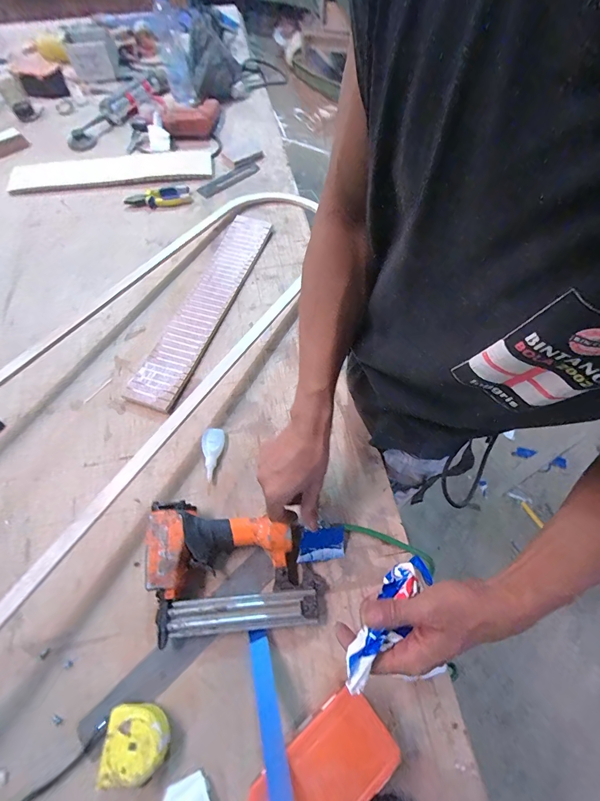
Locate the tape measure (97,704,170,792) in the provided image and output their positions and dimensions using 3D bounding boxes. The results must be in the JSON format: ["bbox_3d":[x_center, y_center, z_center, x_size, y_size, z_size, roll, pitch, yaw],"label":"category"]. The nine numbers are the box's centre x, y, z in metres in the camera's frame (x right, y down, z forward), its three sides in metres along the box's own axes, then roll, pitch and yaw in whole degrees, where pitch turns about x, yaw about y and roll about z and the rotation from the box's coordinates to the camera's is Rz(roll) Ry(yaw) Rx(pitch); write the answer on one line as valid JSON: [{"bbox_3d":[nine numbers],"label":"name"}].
[{"bbox_3d":[-0.182,0.386,0.396,0.068,0.038,0.067,2,64,0],"label":"tape measure"}]

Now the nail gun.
[{"bbox_3d":[-0.088,0.219,0.472,0.217,0.057,0.164,-5,64,-4],"label":"nail gun"}]

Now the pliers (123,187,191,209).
[{"bbox_3d":[-0.351,-0.500,0.864,0.158,0.024,0.061,-14,65,-8],"label":"pliers"}]

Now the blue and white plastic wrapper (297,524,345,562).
[{"bbox_3d":[0.030,0.205,0.500,0.070,0.011,0.044,-6,86,-16],"label":"blue and white plastic wrapper"}]

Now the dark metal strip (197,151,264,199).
[{"bbox_3d":[-0.176,-0.599,0.922,0.060,0.010,0.230,40,69,16],"label":"dark metal strip"}]

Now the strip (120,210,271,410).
[{"bbox_3d":[-0.187,-0.205,0.705,0.089,0.027,0.496,18,65,7],"label":"strip"}]

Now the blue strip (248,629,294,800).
[{"bbox_3d":[-0.031,0.363,0.383,0.023,0.007,0.193,-8,42,-12],"label":"blue strip"}]

